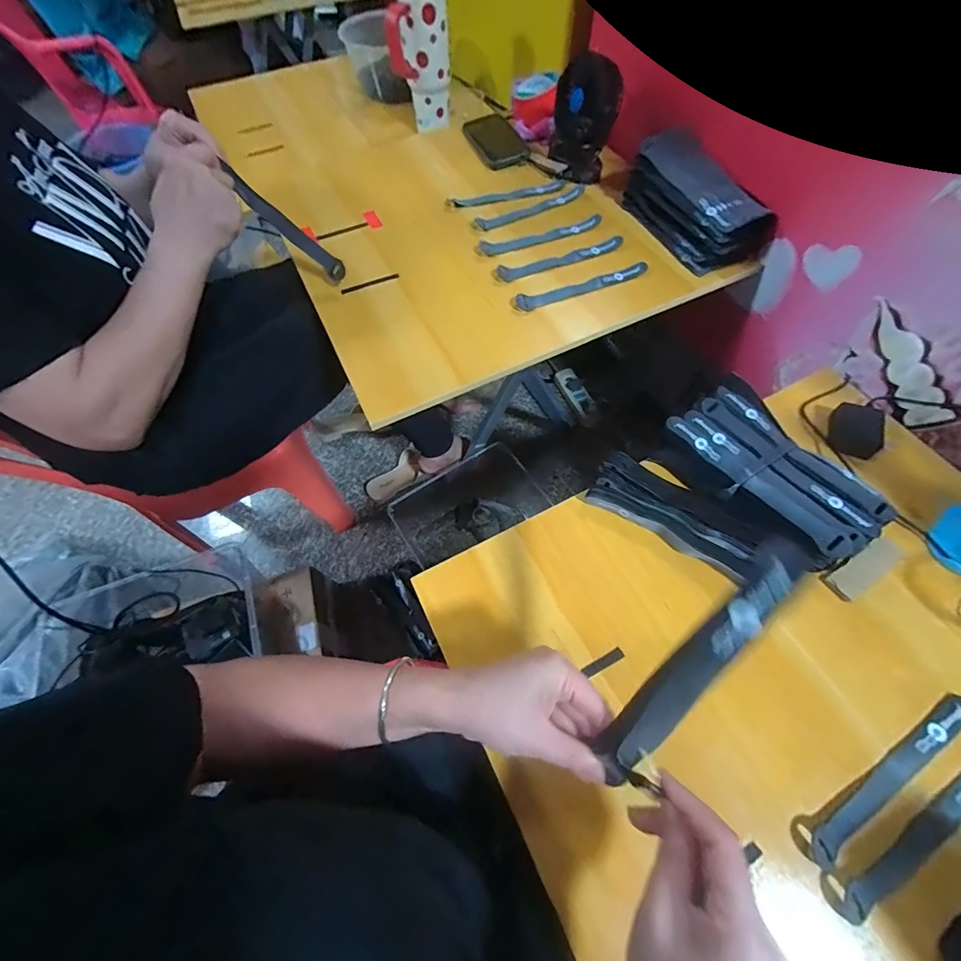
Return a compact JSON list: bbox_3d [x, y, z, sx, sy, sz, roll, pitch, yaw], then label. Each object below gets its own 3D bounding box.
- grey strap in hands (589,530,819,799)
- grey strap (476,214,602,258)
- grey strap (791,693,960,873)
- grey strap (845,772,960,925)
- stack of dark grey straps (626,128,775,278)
[{"bbox_3d":[0.120,0.109,0.232,0.026,0.179,0.028,31,24,17],"label":"grey strap in hands"},{"bbox_3d":[0.095,-0.383,0.641,0.209,0.008,0.035,-18,63,-7],"label":"grey strap"},{"bbox_3d":[0.332,0.236,0.331,0.199,0.015,0.027,-27,65,-11],"label":"grey strap"},{"bbox_3d":[0.346,0.265,0.311,0.189,0.009,0.021,-28,65,-11],"label":"grey strap"},{"bbox_3d":[0.327,-0.431,0.622,0.122,0.067,0.224,-25,64,-10],"label":"stack of dark grey straps"}]

